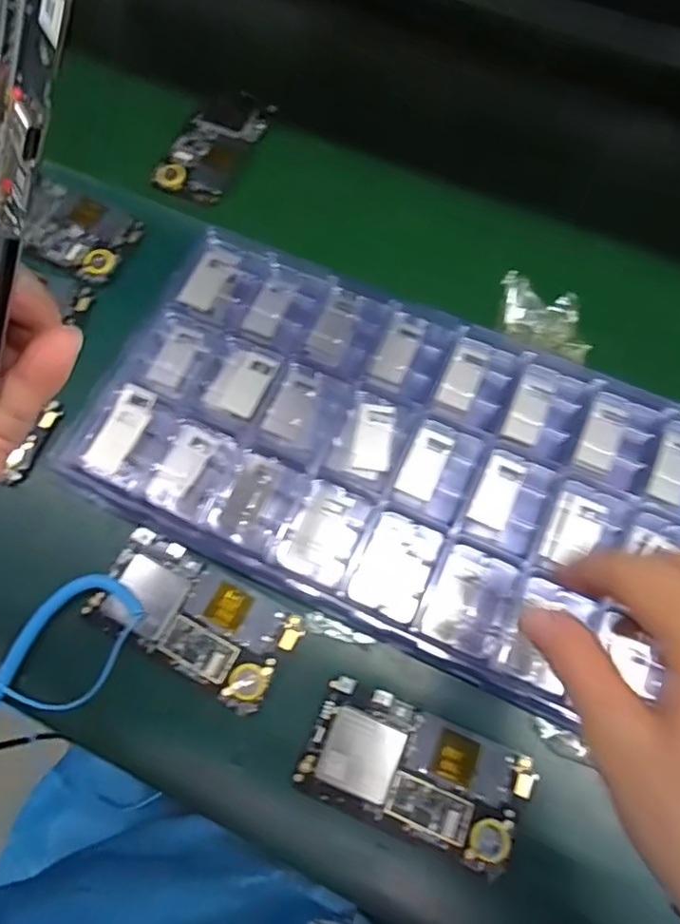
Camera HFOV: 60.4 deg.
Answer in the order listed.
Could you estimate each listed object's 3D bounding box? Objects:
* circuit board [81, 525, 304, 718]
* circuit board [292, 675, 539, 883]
[{"bbox_3d":[-0.091,0.095,0.361,0.123,0.013,0.064,27,72,9],"label":"circuit board"},{"bbox_3d":[0.043,0.177,0.334,0.123,0.004,0.064,21,71,7],"label":"circuit board"}]

